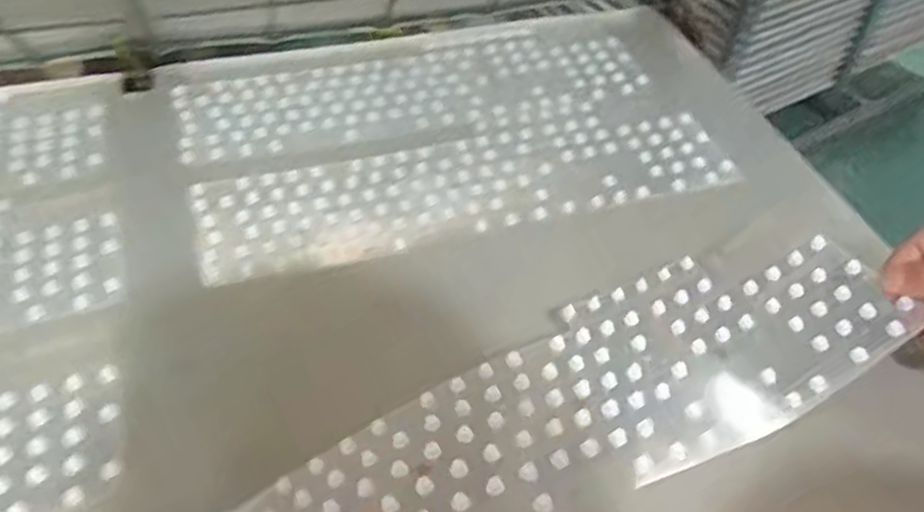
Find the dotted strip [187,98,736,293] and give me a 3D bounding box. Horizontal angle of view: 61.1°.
[{"bbox_3d":[0.004,-0.063,0.602,0.399,0.010,0.126,-13,47,-13],"label":"dotted strip"}]

